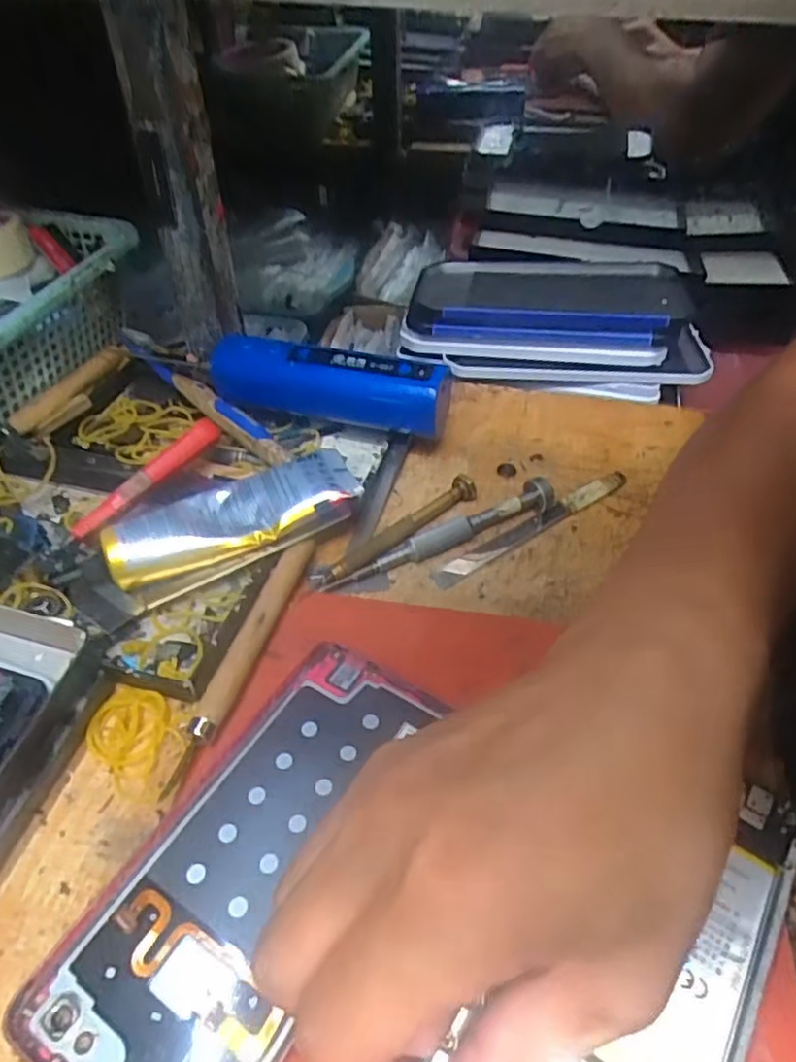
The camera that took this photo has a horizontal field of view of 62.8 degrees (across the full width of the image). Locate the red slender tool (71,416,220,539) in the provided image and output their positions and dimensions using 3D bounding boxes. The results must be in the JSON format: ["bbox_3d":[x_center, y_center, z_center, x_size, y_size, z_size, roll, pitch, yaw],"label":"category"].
[{"bbox_3d":[-0.116,-0.025,0.303,0.008,0.010,0.081,35,67,28],"label":"red slender tool"}]

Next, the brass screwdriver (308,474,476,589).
[{"bbox_3d":[-0.001,-0.001,0.320,0.098,0.011,0.014,-30,53,-26],"label":"brass screwdriver"}]

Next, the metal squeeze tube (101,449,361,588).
[{"bbox_3d":[-0.076,-0.006,0.304,0.112,0.032,0.040,-14,48,-14],"label":"metal squeeze tube"}]

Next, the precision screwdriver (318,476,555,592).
[{"bbox_3d":[0.022,0.002,0.314,0.122,0.016,0.013,-21,50,-20],"label":"precision screwdriver"}]

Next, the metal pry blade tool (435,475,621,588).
[{"bbox_3d":[0.069,-0.002,0.332,0.122,0.004,0.012,-29,65,-18],"label":"metal pry blade tool"}]

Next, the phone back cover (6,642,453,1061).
[{"bbox_3d":[-0.045,0.106,0.218,0.071,0.006,0.155,23,50,20],"label":"phone back cover"}]

